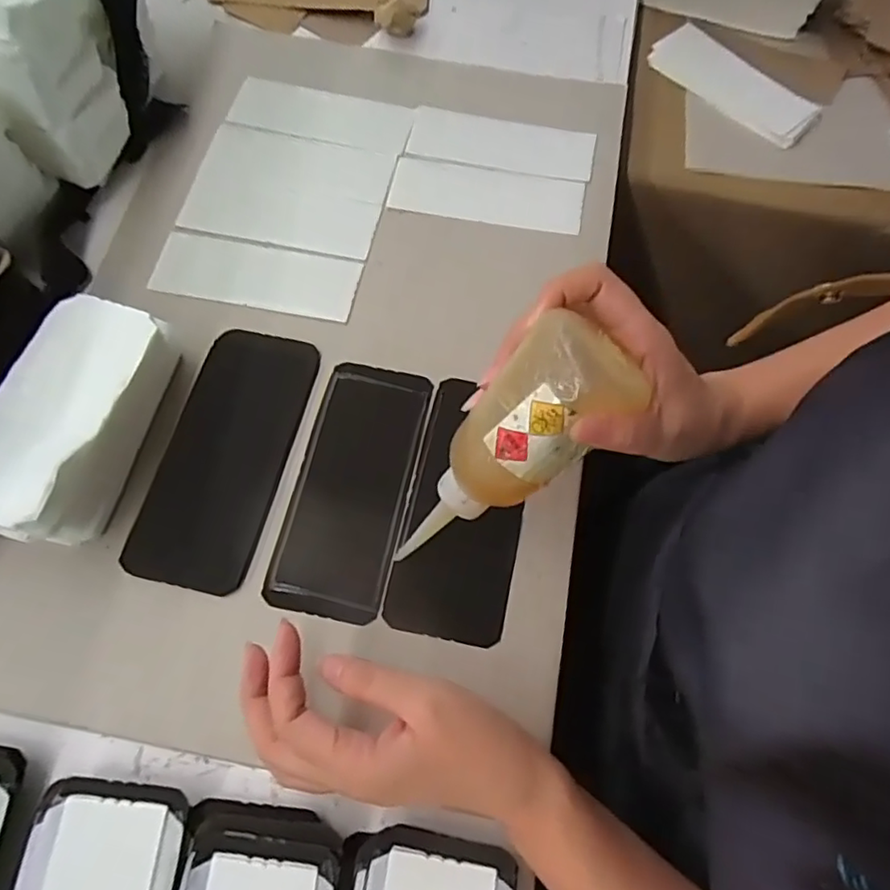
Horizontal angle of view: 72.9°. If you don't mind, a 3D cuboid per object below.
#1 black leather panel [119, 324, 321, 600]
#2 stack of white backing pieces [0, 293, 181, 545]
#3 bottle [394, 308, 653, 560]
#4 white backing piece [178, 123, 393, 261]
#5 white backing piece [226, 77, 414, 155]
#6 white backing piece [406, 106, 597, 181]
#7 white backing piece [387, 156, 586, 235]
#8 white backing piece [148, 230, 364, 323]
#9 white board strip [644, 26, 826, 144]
[{"bbox_3d":[-0.144,0.005,0.395,0.076,0.009,0.173,14,70,2],"label":"black leather panel"},{"bbox_3d":[-0.227,-0.016,0.368,0.078,0.060,0.148,14,69,4],"label":"stack of white backing pieces"},{"bbox_3d":[0.030,0.007,0.316,0.052,0.152,0.048,50,30,16],"label":"bottle"},{"bbox_3d":[-0.120,-0.199,0.467,0.143,0.004,0.102,12,69,4],"label":"white backing piece"},{"bbox_3d":[-0.102,-0.275,0.499,0.149,0.006,0.057,12,69,4],"label":"white backing piece"},{"bbox_3d":[0.046,-0.245,0.489,0.146,0.006,0.050,10,69,3],"label":"white backing piece"},{"bbox_3d":[0.033,-0.196,0.474,0.148,0.010,0.052,9,68,2],"label":"white backing piece"},{"bbox_3d":[-0.137,-0.124,0.441,0.144,0.004,0.053,10,69,3],"label":"white backing piece"},{"bbox_3d":[0.258,-0.321,0.533,0.151,0.009,0.058,43,73,14],"label":"white board strip"}]

